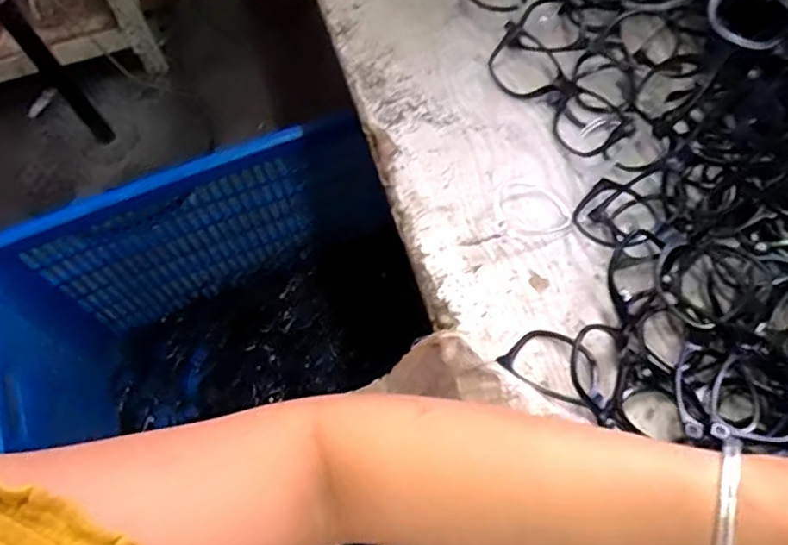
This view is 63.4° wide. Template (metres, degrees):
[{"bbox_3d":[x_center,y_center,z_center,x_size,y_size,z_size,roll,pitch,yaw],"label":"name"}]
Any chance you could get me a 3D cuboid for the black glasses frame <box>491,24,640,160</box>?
[{"bbox_3d":[0.135,-0.151,0.519,0.060,0.025,0.142,-31,66,-11],"label":"black glasses frame"}]

